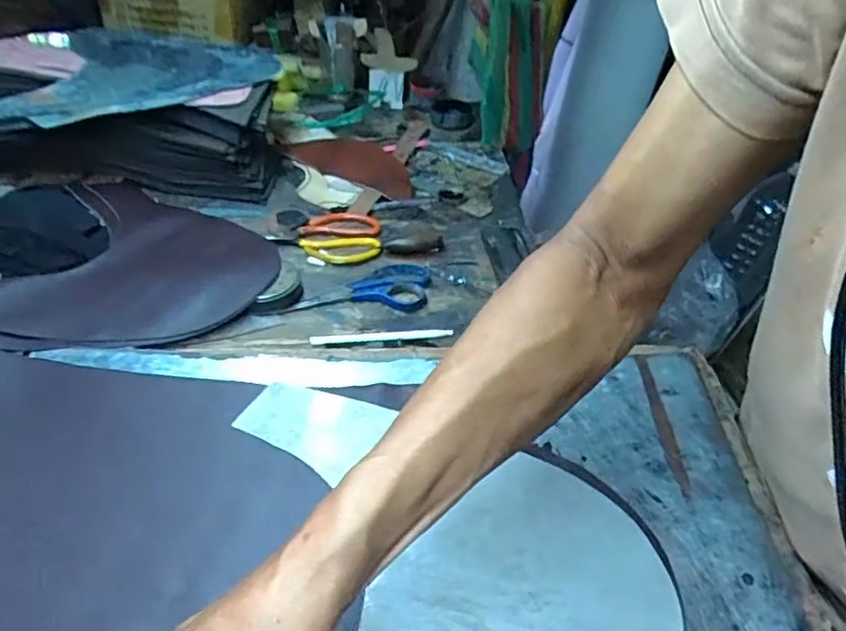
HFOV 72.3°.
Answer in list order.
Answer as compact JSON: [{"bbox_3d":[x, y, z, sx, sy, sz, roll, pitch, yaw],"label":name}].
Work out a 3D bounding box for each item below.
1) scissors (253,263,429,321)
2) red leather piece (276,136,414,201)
[{"bbox_3d":[-0.074,-0.018,0.628,0.194,0.010,0.071,-17,46,-25],"label":"scissors"},{"bbox_3d":[-0.096,-0.243,0.908,0.230,0.010,0.134,29,45,23],"label":"red leather piece"}]

